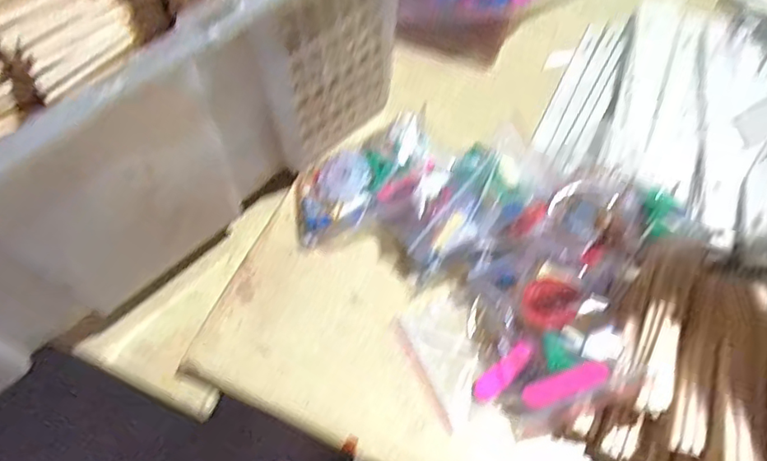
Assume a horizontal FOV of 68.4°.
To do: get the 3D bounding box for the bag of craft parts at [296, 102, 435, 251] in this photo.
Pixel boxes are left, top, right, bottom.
[{"bbox_3d":[-0.016,-0.039,0.407,0.116,0.025,0.064,-37,64,0],"label":"bag of craft parts"}]

